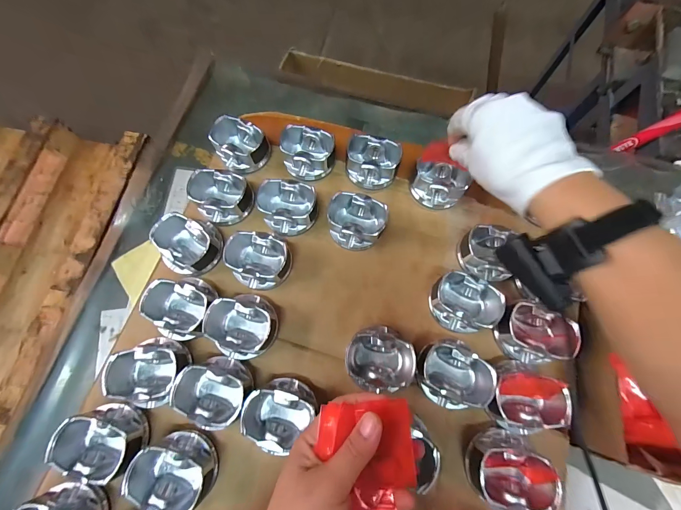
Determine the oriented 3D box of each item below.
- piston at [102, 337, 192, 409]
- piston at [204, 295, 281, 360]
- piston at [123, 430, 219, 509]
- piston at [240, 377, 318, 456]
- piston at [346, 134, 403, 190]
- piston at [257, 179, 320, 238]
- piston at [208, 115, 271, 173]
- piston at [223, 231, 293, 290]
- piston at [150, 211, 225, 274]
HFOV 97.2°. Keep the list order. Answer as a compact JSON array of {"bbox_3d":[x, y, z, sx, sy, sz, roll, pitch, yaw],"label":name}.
[{"bbox_3d":[-0.201,0.125,0.321,0.071,0.044,0.065,0,73,0],"label":"piston"},{"bbox_3d":[-0.109,0.080,0.334,0.073,0.042,0.067,0,73,0],"label":"piston"},{"bbox_3d":[-0.159,0.210,0.292,0.062,0.042,0.067,0,73,0],"label":"piston"},{"bbox_3d":[-0.062,0.161,0.307,0.061,0.039,0.066,0,73,0],"label":"piston"},{"bbox_3d":[0.043,-0.122,0.403,0.070,0.043,0.059,11,74,4],"label":"piston"},{"bbox_3d":[-0.065,-0.061,0.381,0.073,0.046,0.064,-13,74,-3],"label":"piston"},{"bbox_3d":[-0.134,-0.148,0.405,0.061,0.050,0.064,0,73,0],"label":"piston"},{"bbox_3d":[-0.095,0.005,0.355,0.070,0.043,0.066,0,73,0],"label":"piston"},{"bbox_3d":[-0.184,-0.012,0.364,0.073,0.049,0.071,25,75,7],"label":"piston"}]

